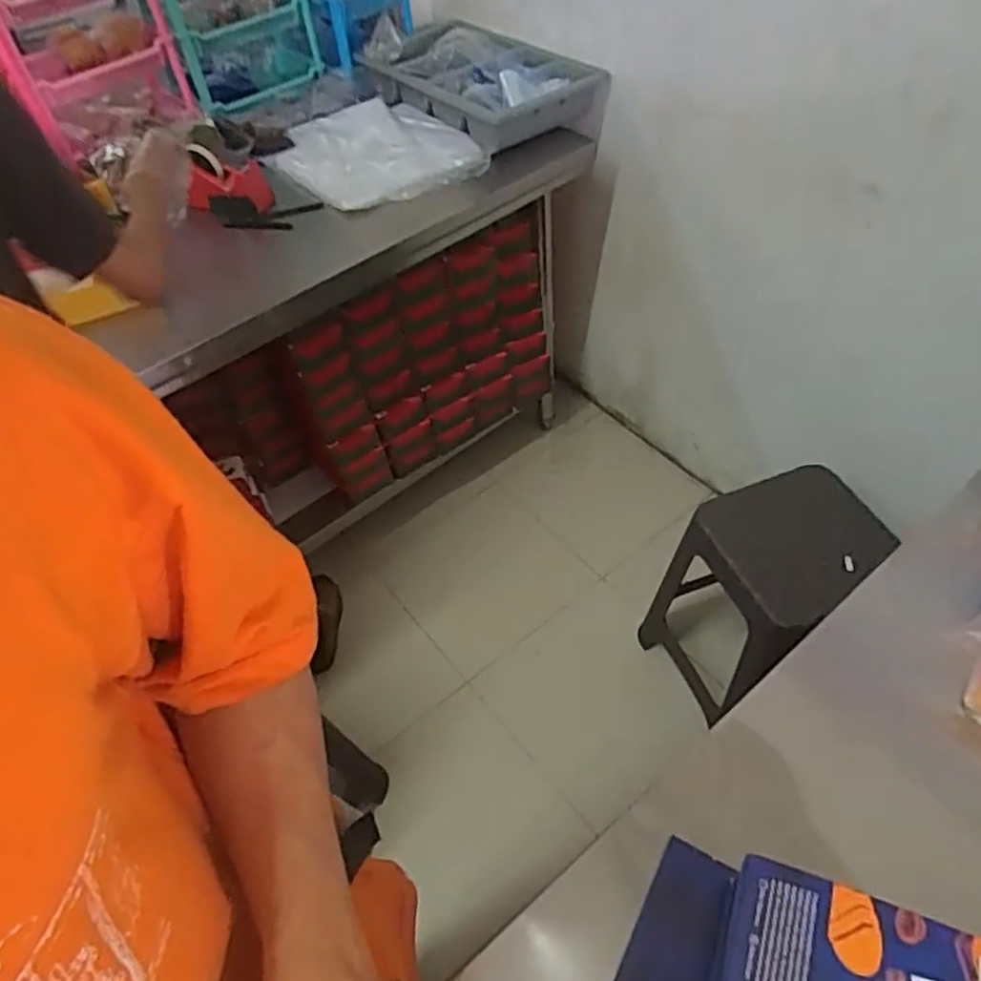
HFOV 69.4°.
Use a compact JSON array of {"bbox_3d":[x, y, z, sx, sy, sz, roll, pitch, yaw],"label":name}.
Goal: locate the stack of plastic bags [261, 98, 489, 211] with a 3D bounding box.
[{"bbox_3d":[-0.224,-0.651,1.362,0.302,0.058,0.417,-37,56,-23],"label":"stack of plastic bags"}]

